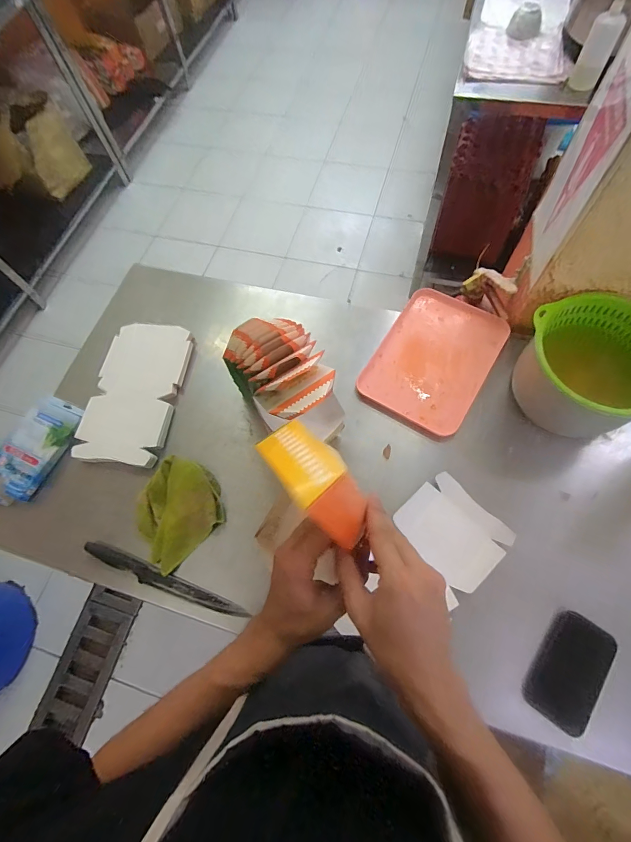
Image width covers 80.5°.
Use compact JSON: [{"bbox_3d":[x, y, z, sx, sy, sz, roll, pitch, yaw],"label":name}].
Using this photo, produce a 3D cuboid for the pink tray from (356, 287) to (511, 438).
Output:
[{"bbox_3d":[0.243,-0.134,0.764,0.216,0.021,0.300,30,73,15],"label":"pink tray"}]

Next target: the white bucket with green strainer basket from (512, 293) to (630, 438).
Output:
[{"bbox_3d":[0.488,-0.089,0.674,0.218,0.157,0.226,-2,68,4],"label":"white bucket with green strainer basket"}]

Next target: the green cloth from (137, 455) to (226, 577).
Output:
[{"bbox_3d":[-0.255,0.156,0.672,0.153,0.059,0.169,42,77,18],"label":"green cloth"}]

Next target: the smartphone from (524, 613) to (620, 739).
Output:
[{"bbox_3d":[0.378,0.369,0.553,0.084,0.007,0.150,30,78,27],"label":"smartphone"}]

